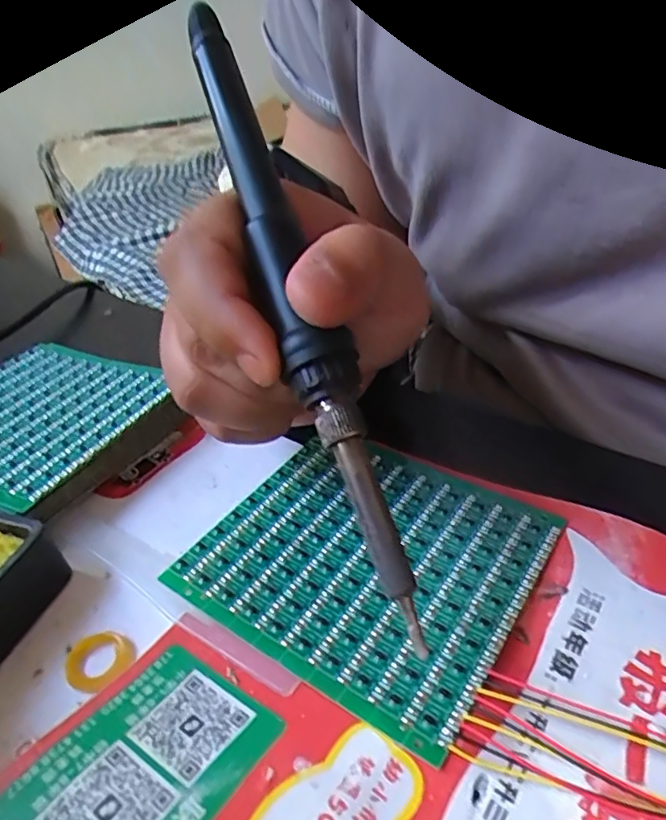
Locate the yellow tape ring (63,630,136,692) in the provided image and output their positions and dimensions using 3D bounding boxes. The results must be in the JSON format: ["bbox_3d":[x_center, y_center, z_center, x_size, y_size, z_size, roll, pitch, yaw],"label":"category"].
[{"bbox_3d":[-0.069,0.075,0.180,0.020,0.004,0.019,-4,35,3],"label":"yellow tape ring"}]

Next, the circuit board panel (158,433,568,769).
[{"bbox_3d":[0.012,0.047,0.201,0.099,0.004,0.093,21,43,29],"label":"circuit board panel"}]

